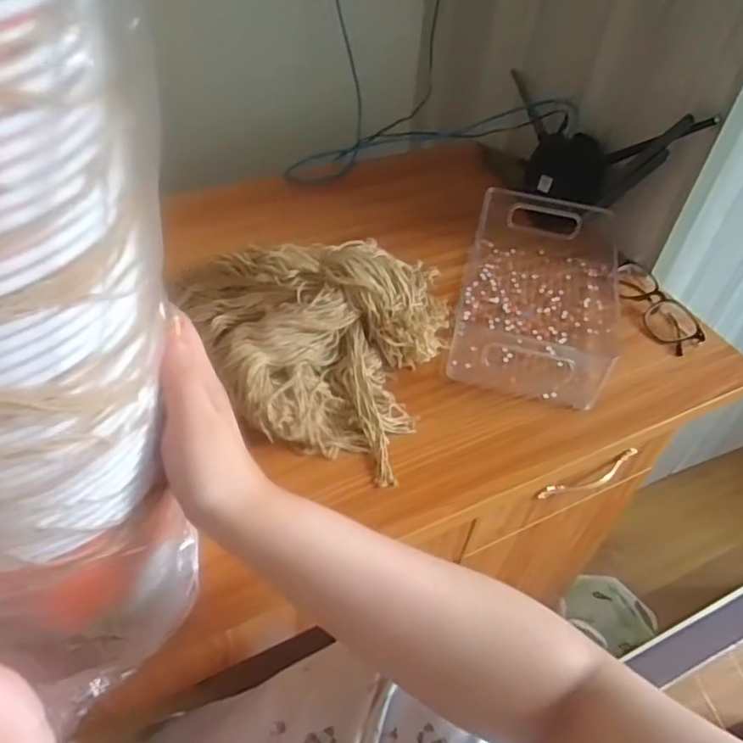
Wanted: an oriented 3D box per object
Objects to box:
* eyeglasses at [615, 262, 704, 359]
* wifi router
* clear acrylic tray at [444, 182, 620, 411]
[{"bbox_3d":[0.336,-0.077,0.730,0.039,0.034,0.129,-10,48,-16],"label":"eyeglasses"},{"bbox_3d":[0.256,-0.287,0.793,0.072,0.172,0.297,-19,51,-23],"label":"wifi router"},{"bbox_3d":[0.189,-0.097,0.688,0.173,0.057,0.286,13,46,6],"label":"clear acrylic tray"}]

